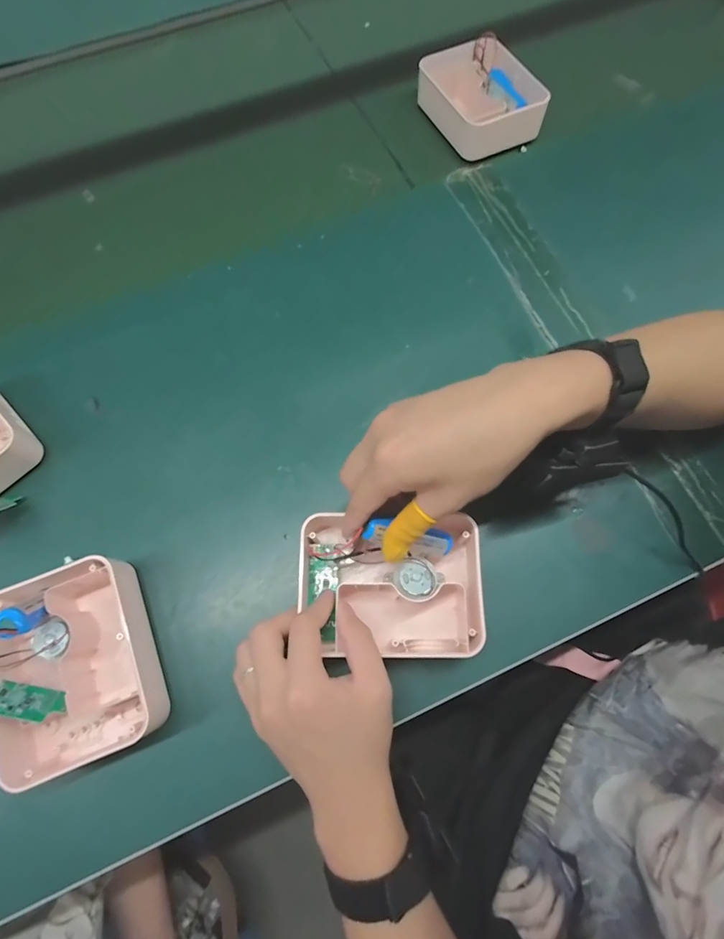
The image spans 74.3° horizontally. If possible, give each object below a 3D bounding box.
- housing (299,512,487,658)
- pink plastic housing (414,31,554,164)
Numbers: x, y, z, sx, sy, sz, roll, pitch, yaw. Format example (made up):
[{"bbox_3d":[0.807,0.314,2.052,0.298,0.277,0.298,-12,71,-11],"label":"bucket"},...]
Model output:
[{"bbox_3d":[0.024,0.083,0.349,0.132,0.046,0.100,-3,69,1],"label":"housing"},{"bbox_3d":[0.132,-0.409,0.528,0.101,0.048,0.121,-22,74,-11],"label":"pink plastic housing"}]

